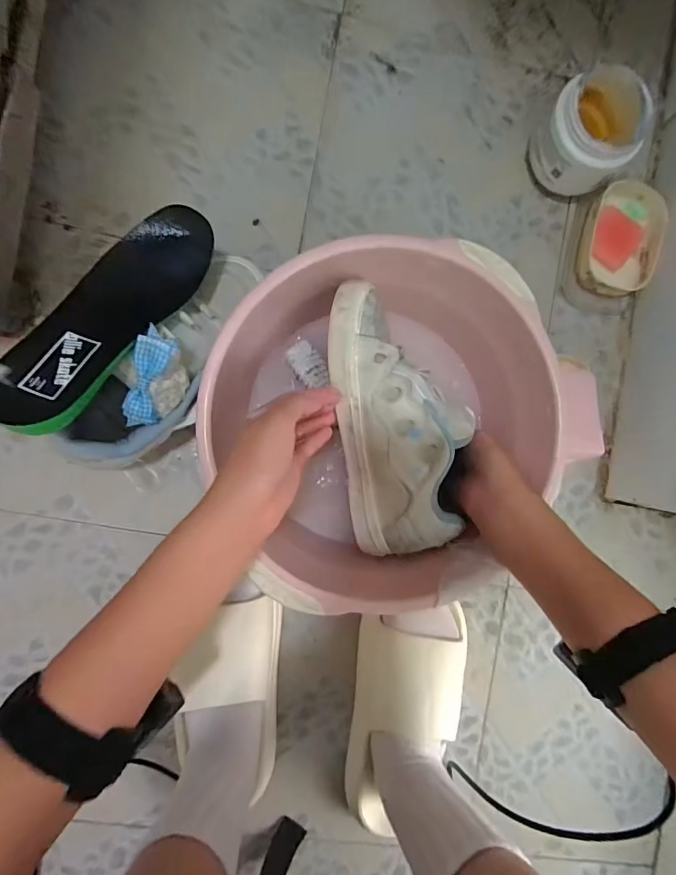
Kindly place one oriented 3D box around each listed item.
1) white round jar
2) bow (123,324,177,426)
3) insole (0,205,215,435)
[{"bbox_3d":[0.263,-0.321,0.476,0.093,0.092,0.093,0,89,-7],"label":"white round jar"},{"bbox_3d":[-0.153,-0.045,0.353,0.027,0.015,0.080,18,105,-6],"label":"bow"},{"bbox_3d":[-0.182,-0.100,0.348,0.074,0.033,0.224,29,63,-6],"label":"insole"}]

